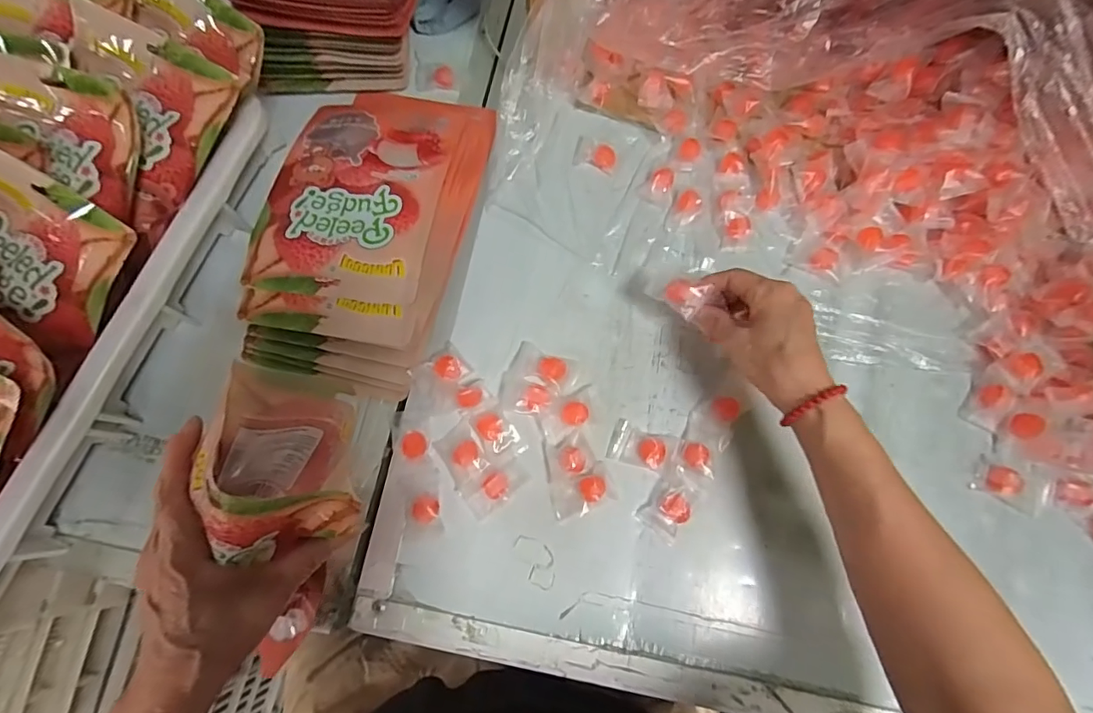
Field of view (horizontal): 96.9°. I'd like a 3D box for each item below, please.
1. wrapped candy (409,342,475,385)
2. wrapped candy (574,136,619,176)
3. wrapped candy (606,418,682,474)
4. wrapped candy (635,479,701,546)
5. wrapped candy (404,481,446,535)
[{"bbox_3d":[-0.088,0.012,0.413,0.040,0.013,0.037,-43,78,-10],"label":"wrapped candy"},{"bbox_3d":[0.049,-0.200,0.473,0.043,0.015,0.028,20,75,6],"label":"wrapped candy"},{"bbox_3d":[0.080,0.075,0.398,0.053,0.011,0.034,19,75,6],"label":"wrapped candy"},{"bbox_3d":[0.098,0.119,0.379,0.033,0.015,0.045,37,78,11],"label":"wrapped candy"},{"bbox_3d":[-0.098,0.121,0.384,0.031,0.009,0.039,-3,74,0],"label":"wrapped candy"}]

